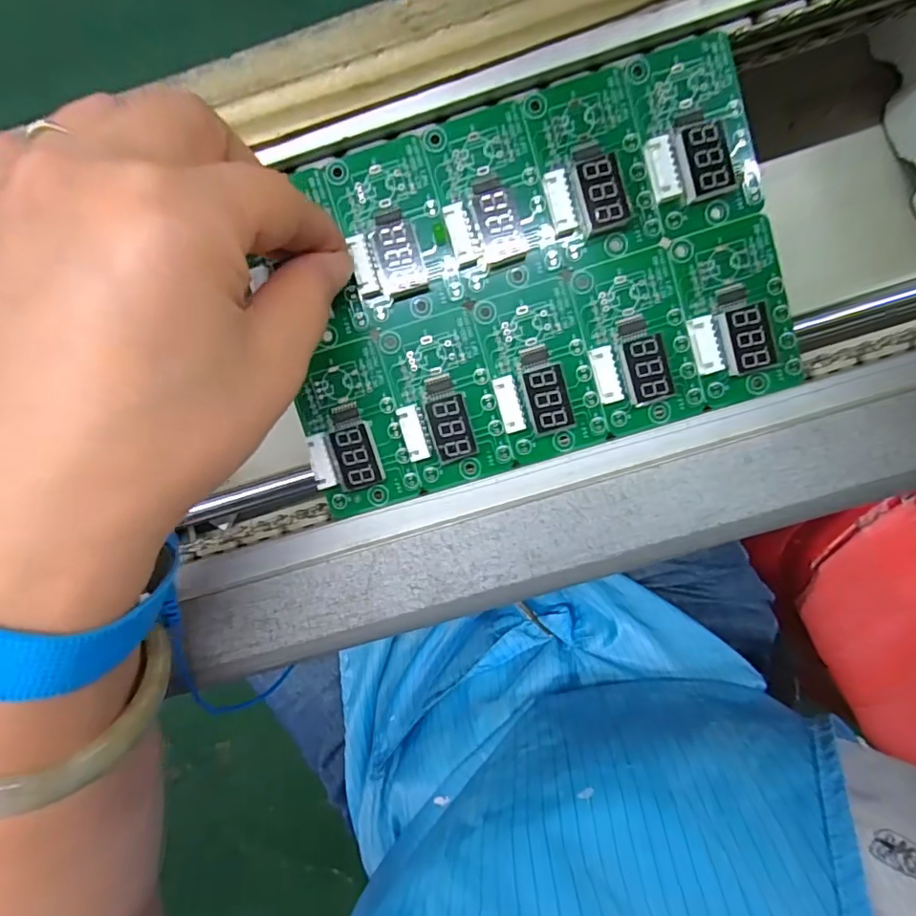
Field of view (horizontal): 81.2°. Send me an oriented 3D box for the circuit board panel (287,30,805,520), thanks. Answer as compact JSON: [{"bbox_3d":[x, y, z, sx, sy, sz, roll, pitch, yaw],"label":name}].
[{"bbox_3d":[0.023,-0.062,0.193,0.176,0.016,0.124,-17,92,1],"label":"circuit board panel"}]

